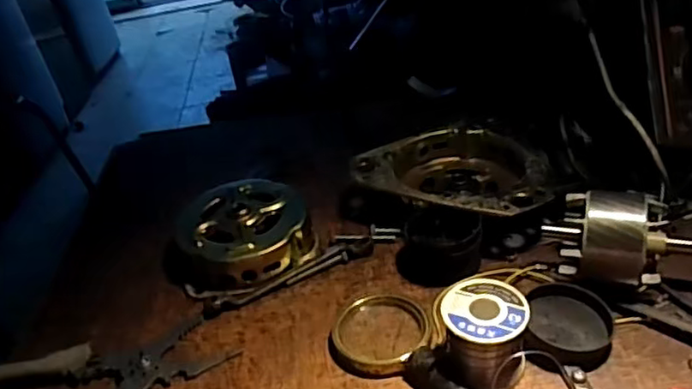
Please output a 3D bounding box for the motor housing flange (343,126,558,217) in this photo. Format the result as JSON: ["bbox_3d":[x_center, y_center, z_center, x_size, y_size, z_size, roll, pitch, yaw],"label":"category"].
[{"bbox_3d":[0.098,-0.013,0.544,0.167,0.045,0.126,17,41,31],"label":"motor housing flange"}]

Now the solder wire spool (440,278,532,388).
[{"bbox_3d":[0.087,0.087,0.392,0.051,0.046,0.052,-4,35,8],"label":"solder wire spool"}]

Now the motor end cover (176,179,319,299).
[{"bbox_3d":[-0.084,0.032,0.521,0.111,0.035,0.120,-14,35,-10],"label":"motor end cover"}]

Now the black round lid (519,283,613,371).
[{"bbox_3d":[0.145,0.086,0.405,0.053,0.018,0.059,7,37,19],"label":"black round lid"}]

